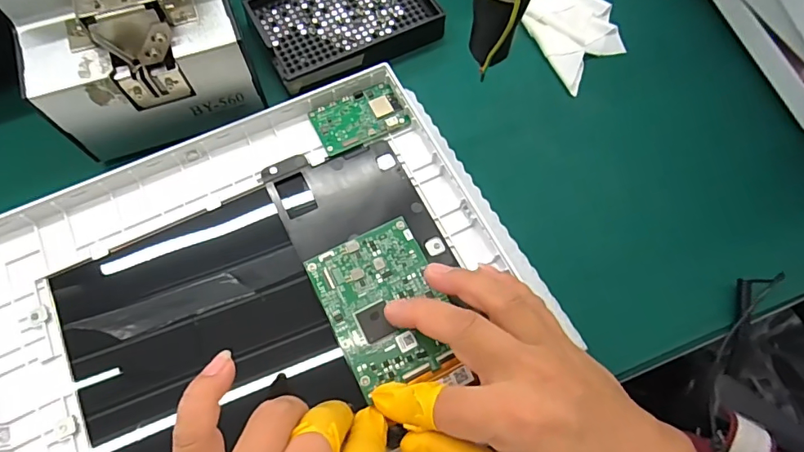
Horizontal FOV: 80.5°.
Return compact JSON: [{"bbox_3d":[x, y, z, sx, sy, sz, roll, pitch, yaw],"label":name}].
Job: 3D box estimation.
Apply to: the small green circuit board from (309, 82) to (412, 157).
[{"bbox_3d":[-0.030,-0.078,0.341,0.063,0.004,0.040,-24,70,-11],"label":"small green circuit board"}]

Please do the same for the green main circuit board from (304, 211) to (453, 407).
[{"bbox_3d":[-0.010,0.046,0.287,0.068,0.004,0.090,-25,70,-10],"label":"green main circuit board"}]

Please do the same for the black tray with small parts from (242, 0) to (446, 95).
[{"bbox_3d":[-0.046,-0.169,0.380,0.135,0.013,0.105,-26,71,-12],"label":"black tray with small parts"}]

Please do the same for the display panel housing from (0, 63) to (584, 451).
[{"bbox_3d":[-0.084,0.049,0.290,0.327,0.027,0.245,-26,70,-10],"label":"display panel housing"}]

